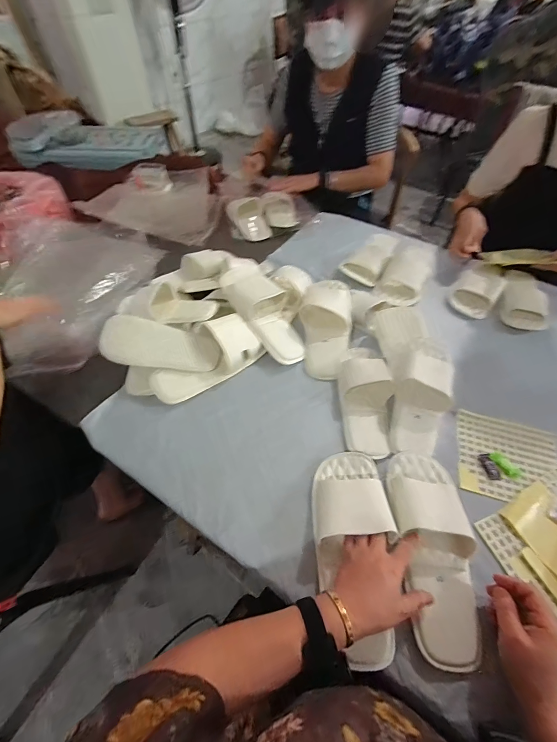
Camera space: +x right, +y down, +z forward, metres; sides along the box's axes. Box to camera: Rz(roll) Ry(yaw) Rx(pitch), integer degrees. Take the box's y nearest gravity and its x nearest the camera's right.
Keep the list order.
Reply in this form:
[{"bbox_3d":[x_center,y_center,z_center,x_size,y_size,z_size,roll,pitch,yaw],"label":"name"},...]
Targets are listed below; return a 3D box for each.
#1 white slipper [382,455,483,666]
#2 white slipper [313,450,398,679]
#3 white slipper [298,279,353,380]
[{"bbox_3d":[0.230,0.246,0.464,0.109,0.044,0.269,1,57,-1],"label":"white slipper"},{"bbox_3d":[0.111,0.243,0.459,0.114,0.044,0.265,2,55,0],"label":"white slipper"},{"bbox_3d":[0.103,-0.105,0.719,0.113,0.061,0.267,6,53,3],"label":"white slipper"}]

